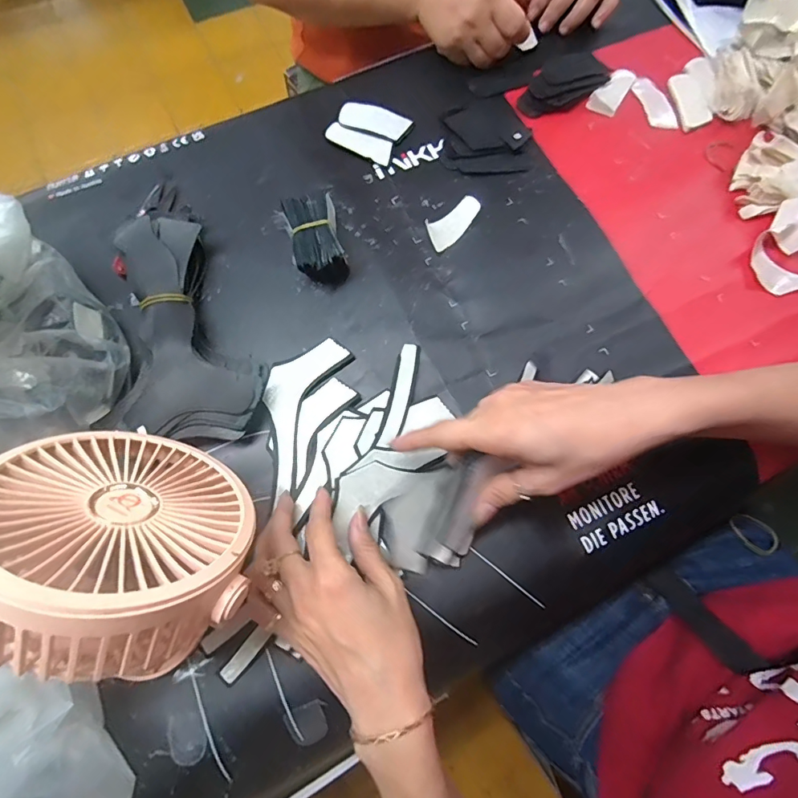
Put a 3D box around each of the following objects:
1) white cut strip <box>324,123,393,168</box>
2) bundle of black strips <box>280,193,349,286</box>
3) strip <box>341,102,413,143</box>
[{"bbox_3d":[-0.039,-0.253,0.449,0.070,0.005,0.024,28,75,7],"label":"white cut strip"},{"bbox_3d":[-0.072,-0.138,0.399,0.043,0.039,0.078,-14,74,-5],"label":"bundle of black strips"},{"bbox_3d":[-0.024,-0.275,0.455,0.071,0.008,0.030,15,74,3],"label":"strip"}]

